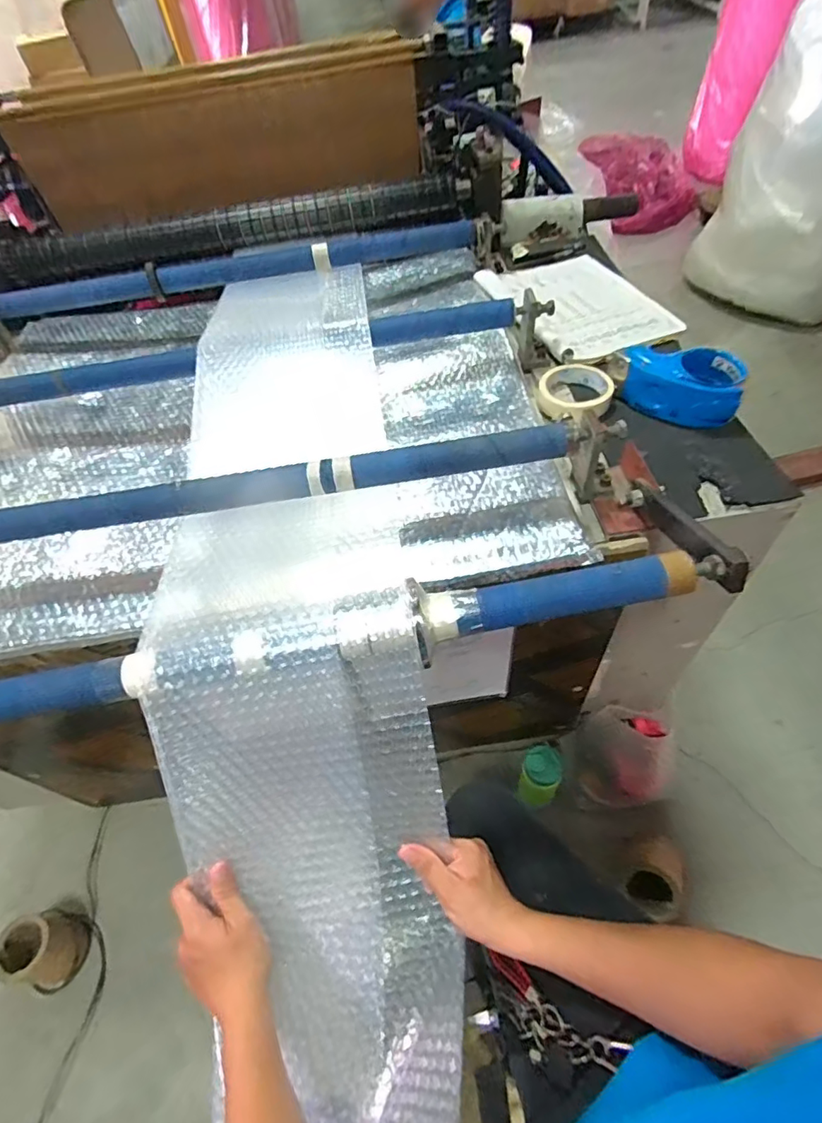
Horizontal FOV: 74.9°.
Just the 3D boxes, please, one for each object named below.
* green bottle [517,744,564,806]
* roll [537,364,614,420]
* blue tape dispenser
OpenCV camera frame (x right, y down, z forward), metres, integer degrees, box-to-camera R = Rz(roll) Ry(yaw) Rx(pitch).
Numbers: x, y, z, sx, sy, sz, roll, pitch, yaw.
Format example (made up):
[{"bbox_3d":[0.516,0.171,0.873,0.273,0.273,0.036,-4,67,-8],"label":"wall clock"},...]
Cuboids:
[{"bbox_3d":[0.242,0.416,1.019,0.076,0.188,0.077,28,61,24],"label":"green bottle"},{"bbox_3d":[0.217,-0.226,0.714,0.096,0.026,0.094,-3,53,4],"label":"roll"},{"bbox_3d":[0.344,-0.234,0.683,0.153,0.054,0.104,30,62,25],"label":"blue tape dispenser"}]

